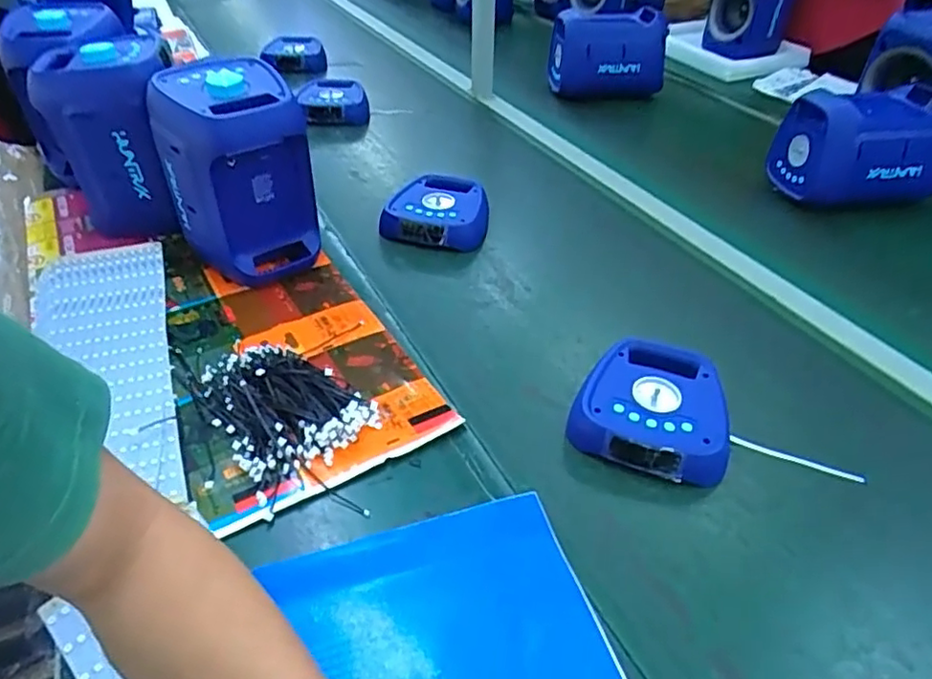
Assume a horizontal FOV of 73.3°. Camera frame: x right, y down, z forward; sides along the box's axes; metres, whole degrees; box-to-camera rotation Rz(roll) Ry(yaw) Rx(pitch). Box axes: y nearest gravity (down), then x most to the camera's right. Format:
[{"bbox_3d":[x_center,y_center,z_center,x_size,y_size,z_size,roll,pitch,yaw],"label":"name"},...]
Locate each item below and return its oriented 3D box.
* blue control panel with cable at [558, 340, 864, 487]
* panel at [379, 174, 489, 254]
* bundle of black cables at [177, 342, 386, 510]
[{"bbox_3d":[0.245,0.090,0.666,0.253,0.046,0.173,20,45,21],"label":"blue control panel with cable"},{"bbox_3d":[-0.040,-0.199,1.007,0.172,0.072,0.133,8,41,9],"label":"panel"},{"bbox_3d":[-0.203,0.054,0.673,0.142,0.026,0.216,-26,47,-27],"label":"bundle of black cables"}]

